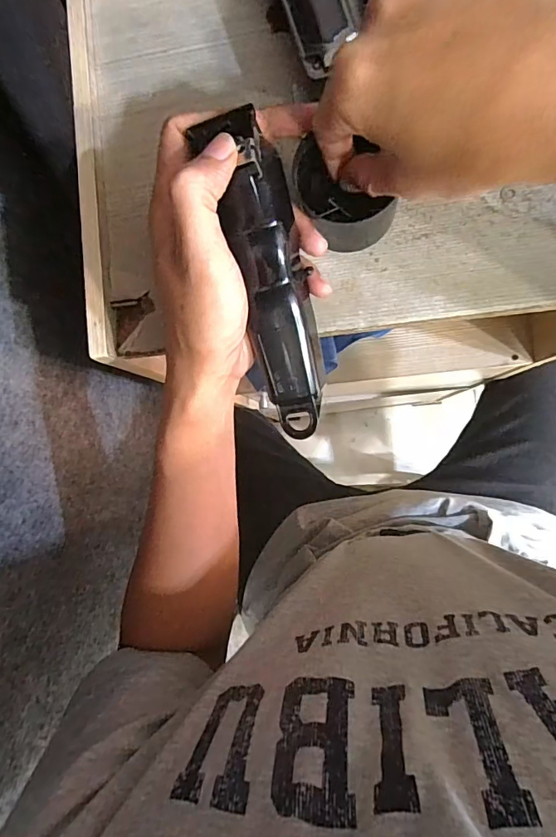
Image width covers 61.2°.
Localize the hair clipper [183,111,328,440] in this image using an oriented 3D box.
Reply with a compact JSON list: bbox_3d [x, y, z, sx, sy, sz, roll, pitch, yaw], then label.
[{"bbox_3d":[-0.003,-0.072,0.263,0.038,0.033,0.173,-10,112,7],"label":"hair clipper"}]

